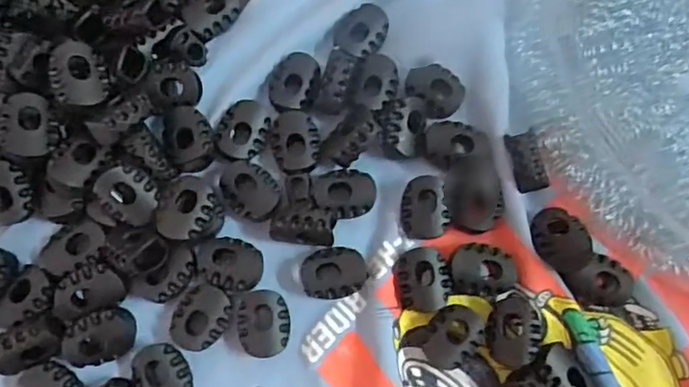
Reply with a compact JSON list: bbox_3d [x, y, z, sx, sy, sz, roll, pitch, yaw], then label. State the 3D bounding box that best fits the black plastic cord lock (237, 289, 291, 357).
[{"bbox_3d":[-0.026,0.043,0.188,0.016,0.007,0.021,-5,78,-3],"label":"black plastic cord lock"}]

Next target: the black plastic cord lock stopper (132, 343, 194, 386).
[{"bbox_3d":[-0.058,0.059,0.181,0.016,0.005,0.021,-32,80,-8],"label":"black plastic cord lock stopper"}]

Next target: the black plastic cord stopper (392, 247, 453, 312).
[{"bbox_3d":[0.026,0.029,0.191,0.018,0.004,0.021,-9,78,-4],"label":"black plastic cord stopper"}]

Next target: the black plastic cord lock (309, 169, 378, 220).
[{"bbox_3d":[0.000,0.000,0.197,0.021,0.004,0.017,-7,78,-3],"label":"black plastic cord lock"}]

